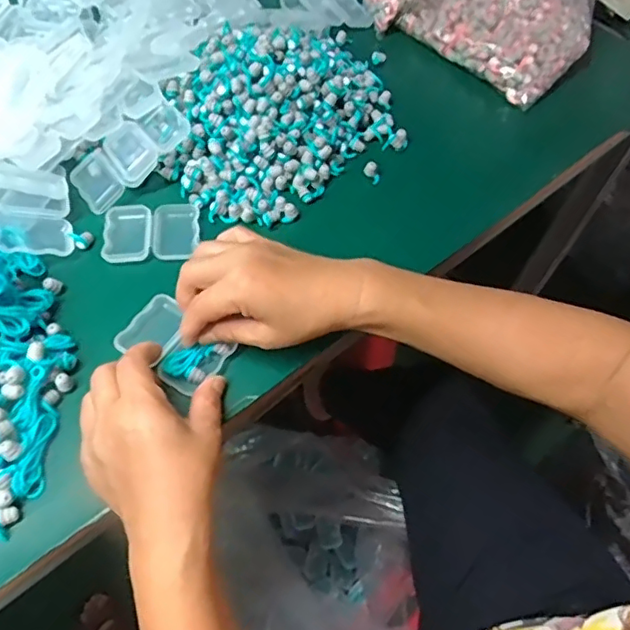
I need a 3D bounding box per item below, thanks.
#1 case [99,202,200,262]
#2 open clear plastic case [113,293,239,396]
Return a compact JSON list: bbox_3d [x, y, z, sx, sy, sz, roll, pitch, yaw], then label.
[{"bbox_3d":[-0.136,-0.068,0.469,0.075,0.014,0.059,-4,59,-7],"label":"case"},{"bbox_3d":[-0.103,0.022,0.411,0.073,0.017,0.052,34,62,16],"label":"open clear plastic case"}]

